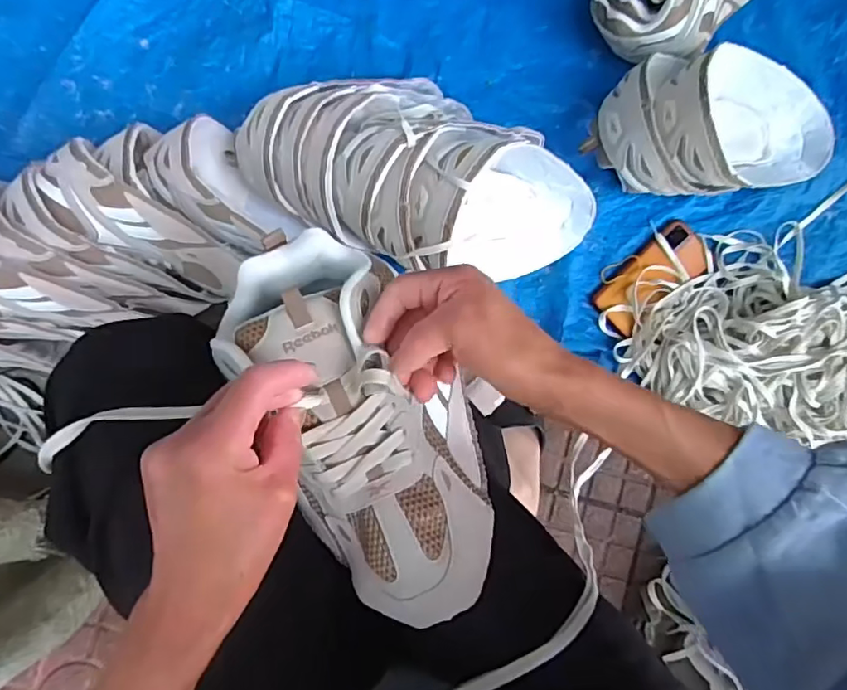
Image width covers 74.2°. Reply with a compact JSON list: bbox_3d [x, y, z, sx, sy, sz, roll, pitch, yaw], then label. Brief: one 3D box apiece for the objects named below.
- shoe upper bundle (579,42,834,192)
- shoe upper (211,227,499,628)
[{"bbox_3d":[0.365,-0.267,0.672,0.313,0.098,0.160,-9,85,-2],"label":"shoe upper bundle"},{"bbox_3d":[-0.036,0.046,0.343,0.113,0.065,0.245,-27,83,-3],"label":"shoe upper"}]

